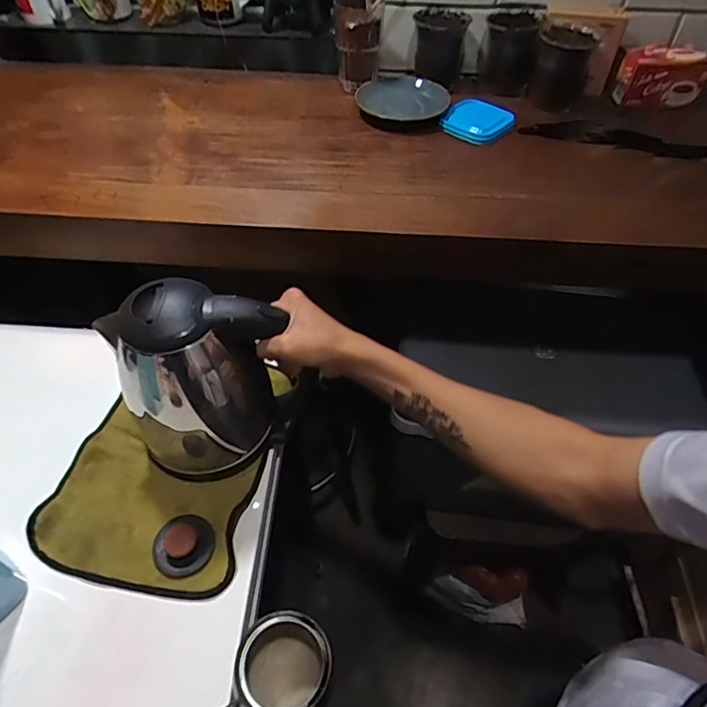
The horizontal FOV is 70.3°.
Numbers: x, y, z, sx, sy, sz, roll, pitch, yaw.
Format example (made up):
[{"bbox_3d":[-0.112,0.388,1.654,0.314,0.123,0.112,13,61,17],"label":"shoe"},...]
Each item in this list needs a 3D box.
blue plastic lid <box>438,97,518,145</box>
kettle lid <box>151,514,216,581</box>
[{"bbox_3d":[0.193,-0.356,0.760,0.087,0.022,0.112,38,60,24],"label":"blue plastic lid"},{"bbox_3d":[-0.180,0.199,0.527,0.060,0.019,0.064,1,52,-1],"label":"kettle lid"}]

